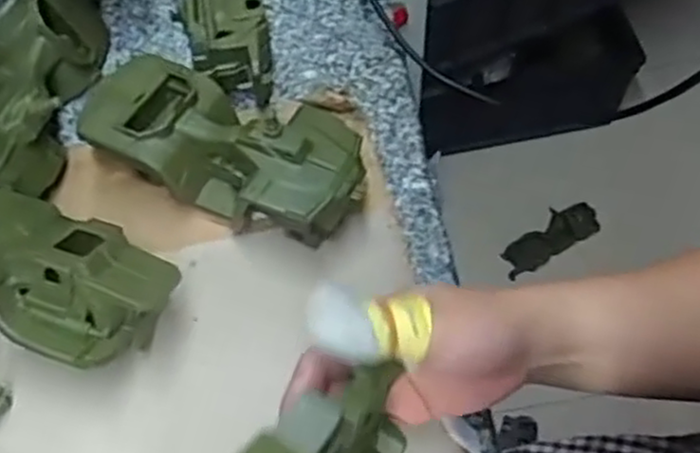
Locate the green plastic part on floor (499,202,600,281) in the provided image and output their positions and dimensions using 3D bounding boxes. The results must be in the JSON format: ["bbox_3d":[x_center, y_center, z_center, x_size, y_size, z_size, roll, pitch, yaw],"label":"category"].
[{"bbox_3d":[0.335,0.021,1.253,0.176,0.022,0.066,-32,67,-2],"label":"green plastic part on floor"}]

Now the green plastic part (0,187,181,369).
[{"bbox_3d":[-0.172,0.025,0.418,0.152,0.066,0.076,26,66,16],"label":"green plastic part"}]

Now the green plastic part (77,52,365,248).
[{"bbox_3d":[-0.074,-0.049,0.463,0.172,0.063,0.086,23,64,15],"label":"green plastic part"}]

